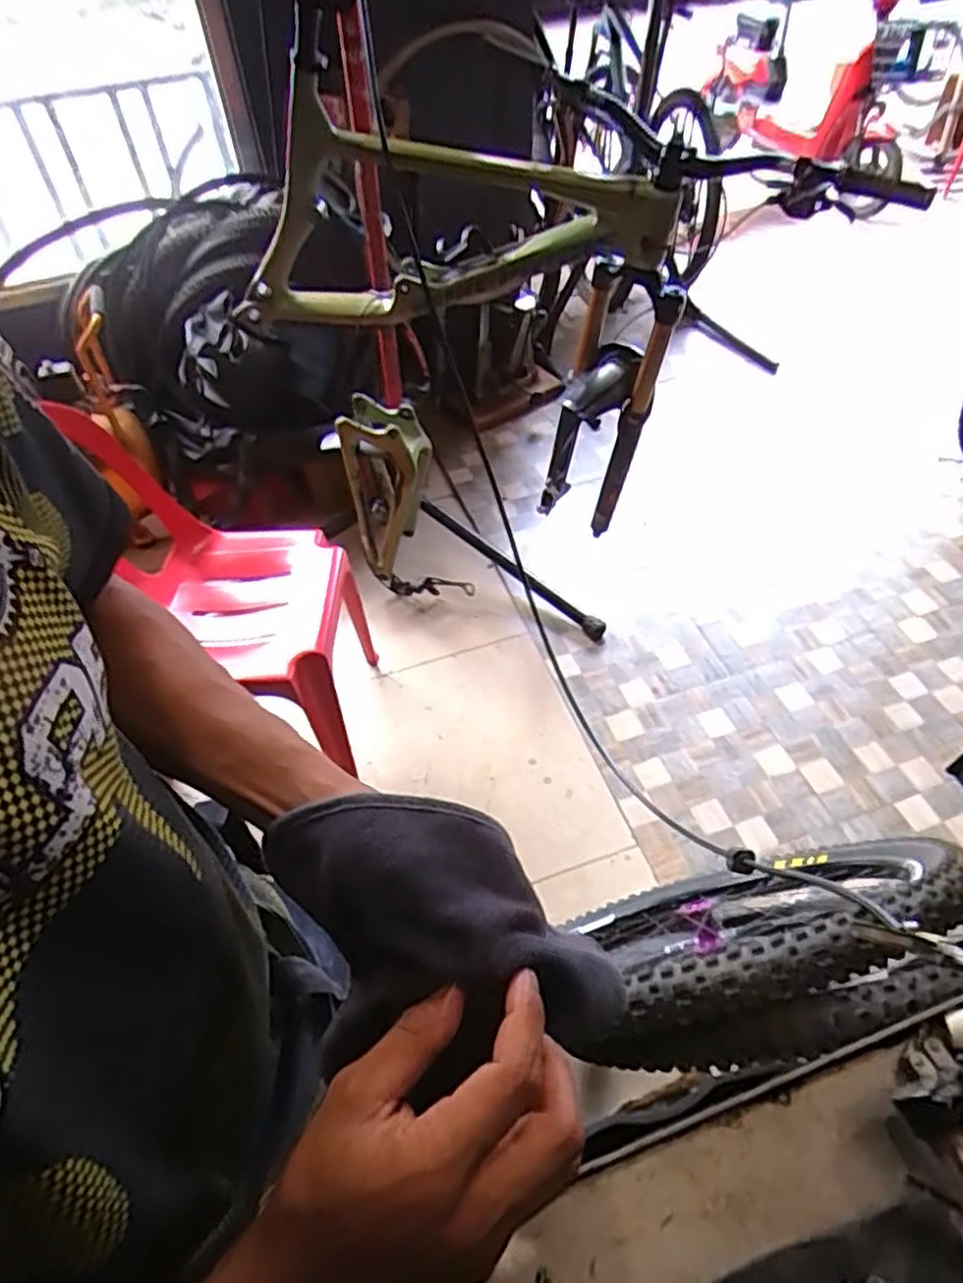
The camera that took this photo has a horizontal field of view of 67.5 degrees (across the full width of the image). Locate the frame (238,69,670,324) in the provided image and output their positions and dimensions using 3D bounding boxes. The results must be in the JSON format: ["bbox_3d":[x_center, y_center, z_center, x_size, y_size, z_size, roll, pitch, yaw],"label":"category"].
[{"bbox_3d":[-0.066,-0.734,1.262,0.782,0.323,0.176,9,52,10],"label":"frame"}]

